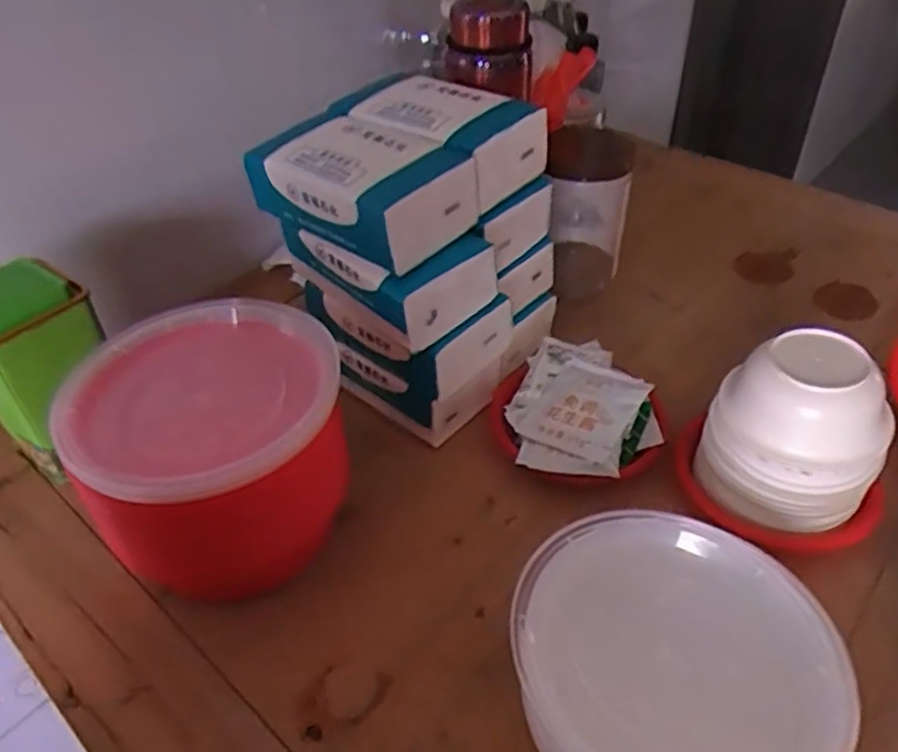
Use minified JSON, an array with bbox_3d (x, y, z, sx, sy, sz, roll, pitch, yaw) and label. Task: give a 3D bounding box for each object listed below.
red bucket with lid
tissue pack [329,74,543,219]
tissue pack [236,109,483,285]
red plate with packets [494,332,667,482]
[{"bbox_3d":[-0.154,0.055,0.495,0.163,0.144,0.170,-2,42,2],"label":"red bucket with lid"},{"bbox_3d":[-0.012,-0.196,0.574,0.162,0.055,0.100,26,49,29],"label":"tissue pack"},{"bbox_3d":[-0.066,-0.138,0.530,0.161,0.069,0.092,28,51,31],"label":"tissue pack"},{"bbox_3d":[0.108,0.025,0.585,0.138,0.035,0.150,-2,42,2],"label":"red plate with packets"}]

